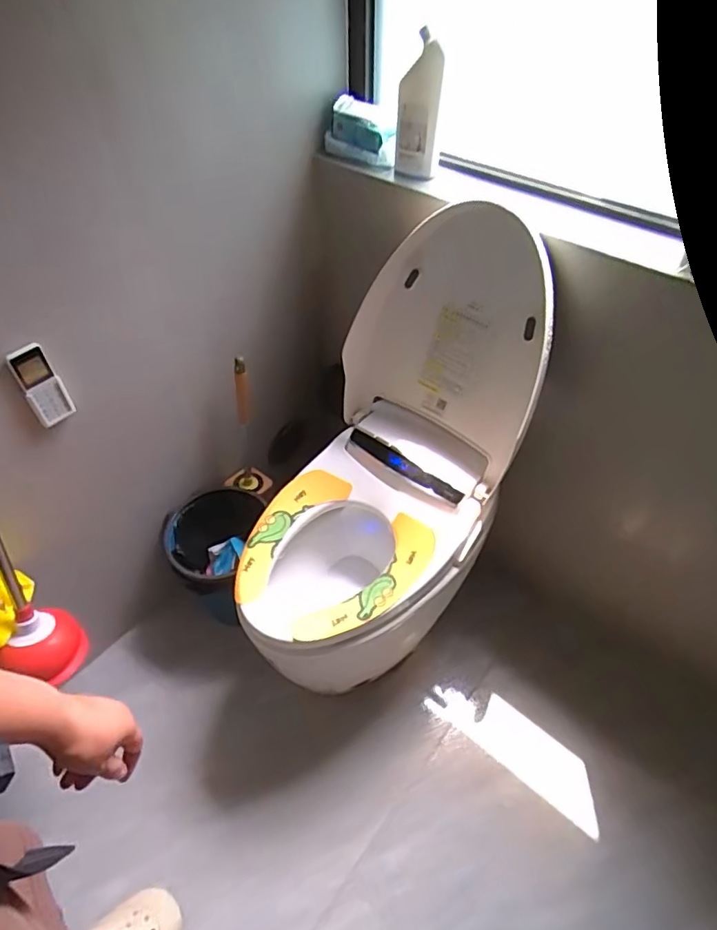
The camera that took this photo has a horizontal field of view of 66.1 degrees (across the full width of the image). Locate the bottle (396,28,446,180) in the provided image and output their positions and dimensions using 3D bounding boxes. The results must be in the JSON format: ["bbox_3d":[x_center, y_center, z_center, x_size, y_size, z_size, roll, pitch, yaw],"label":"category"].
[{"bbox_3d":[0.102,-0.588,0.914,0.074,0.193,0.051,4,47,2],"label":"bottle"}]

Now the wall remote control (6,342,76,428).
[{"bbox_3d":[-0.499,-0.126,0.870,0.056,0.138,0.033,-32,56,-25],"label":"wall remote control"}]

